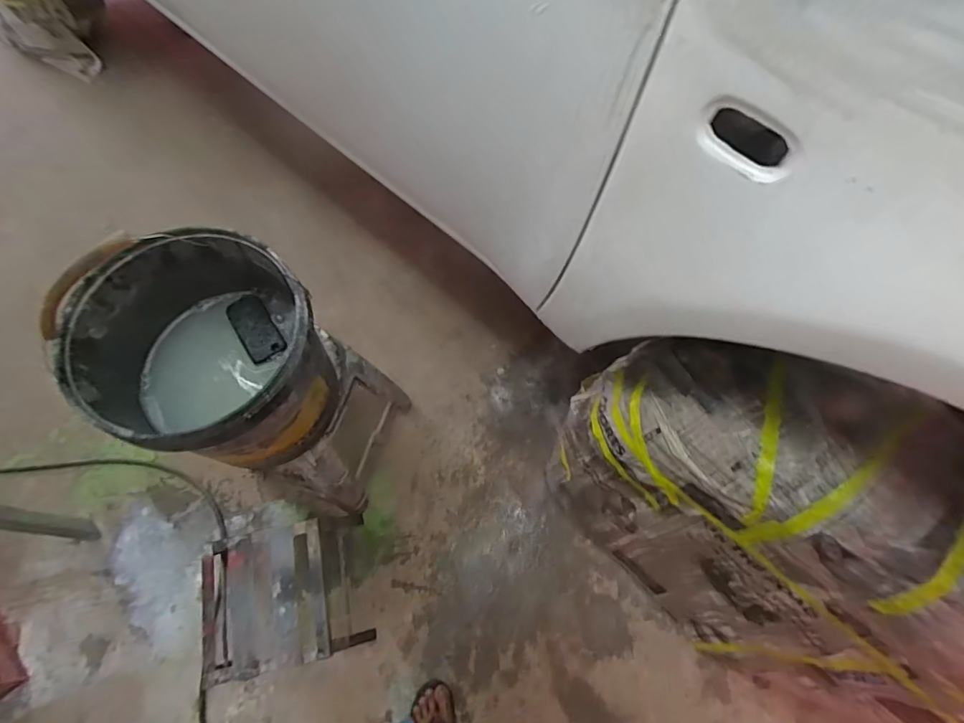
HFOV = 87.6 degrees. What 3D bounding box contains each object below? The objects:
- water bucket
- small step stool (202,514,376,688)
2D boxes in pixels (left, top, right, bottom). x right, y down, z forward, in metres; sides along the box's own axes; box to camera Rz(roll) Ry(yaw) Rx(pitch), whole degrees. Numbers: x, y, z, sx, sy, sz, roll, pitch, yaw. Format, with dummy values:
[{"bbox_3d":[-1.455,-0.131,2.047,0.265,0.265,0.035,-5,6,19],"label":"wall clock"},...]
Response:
[{"bbox_3d":[-0.392,0.006,0.783,0.305,0.311,0.292,1,68,-1],"label":"water bucket"},{"bbox_3d":[-0.423,0.510,1.100,0.292,0.245,0.287,-15,69,-8],"label":"small step stool"}]

